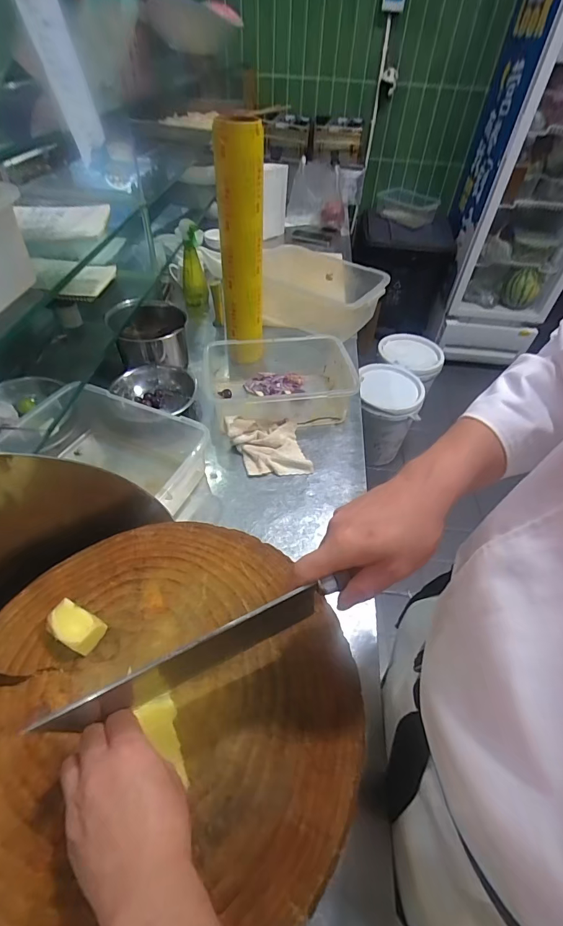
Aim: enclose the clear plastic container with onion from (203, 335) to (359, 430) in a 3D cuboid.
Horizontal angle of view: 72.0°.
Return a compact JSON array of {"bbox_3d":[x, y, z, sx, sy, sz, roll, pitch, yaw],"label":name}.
[{"bbox_3d":[-0.009,-0.185,0.855,0.311,0.102,0.227,-3,49,-5],"label":"clear plastic container with onion"}]

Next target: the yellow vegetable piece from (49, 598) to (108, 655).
[{"bbox_3d":[-0.221,0.180,0.420,0.058,0.032,0.034,22,51,16],"label":"yellow vegetable piece"}]

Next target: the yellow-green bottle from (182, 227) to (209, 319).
[{"bbox_3d":[-0.251,-0.539,1.113,0.071,0.240,0.072,-9,50,-11],"label":"yellow-green bottle"}]

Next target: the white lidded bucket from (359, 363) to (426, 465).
[{"bbox_3d":[0.458,-0.198,1.752,0.265,0.357,0.311,6,48,2],"label":"white lidded bucket"}]

